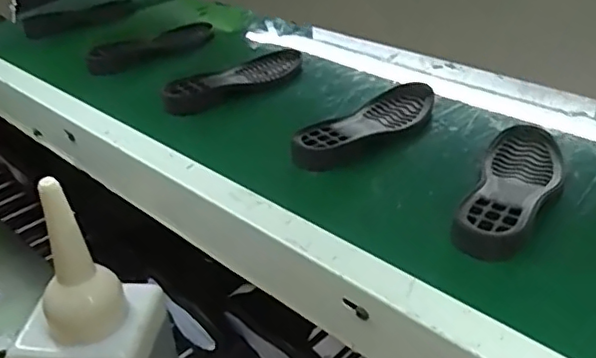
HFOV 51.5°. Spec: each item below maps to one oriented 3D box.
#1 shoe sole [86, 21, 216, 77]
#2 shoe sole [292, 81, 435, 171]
[{"bbox_3d":[-0.234,-0.222,1.012,0.224,0.030,0.053,-23,37,-28],"label":"shoe sole"},{"bbox_3d":[0.092,-0.069,0.734,0.084,0.027,0.230,21,40,34],"label":"shoe sole"}]

